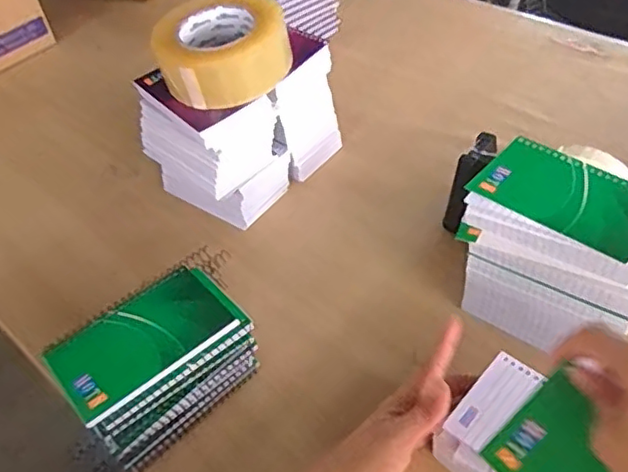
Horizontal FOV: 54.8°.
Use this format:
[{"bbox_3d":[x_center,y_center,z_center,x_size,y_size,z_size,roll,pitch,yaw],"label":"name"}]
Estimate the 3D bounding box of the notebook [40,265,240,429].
[{"bbox_3d":[-0.134,0.078,0.465,0.126,0.010,0.083,-34,52,-24],"label":"notebook"}]

